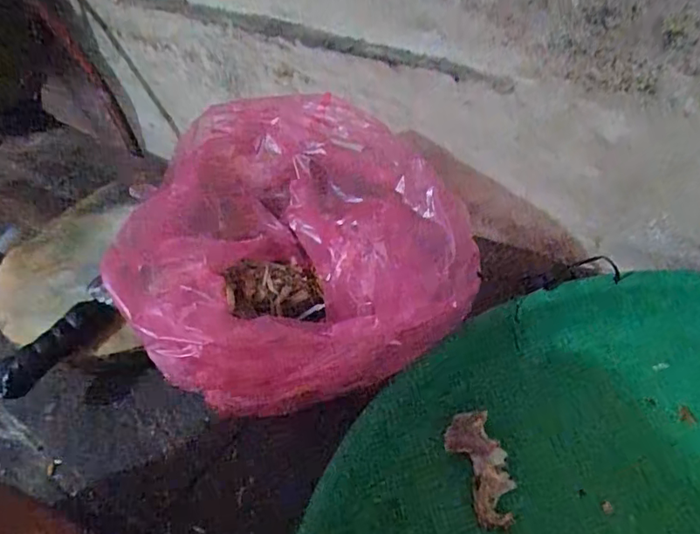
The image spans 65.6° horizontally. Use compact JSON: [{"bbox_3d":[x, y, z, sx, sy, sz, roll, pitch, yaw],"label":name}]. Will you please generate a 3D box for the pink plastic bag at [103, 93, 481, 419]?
[{"bbox_3d":[-0.037,-0.027,0.475,0.259,0.109,0.278,-6,46,0],"label":"pink plastic bag"}]

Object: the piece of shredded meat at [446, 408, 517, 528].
[{"bbox_3d":[0.094,0.143,0.386,0.038,0.005,0.077,-12,62,-6],"label":"piece of shredded meat"}]

